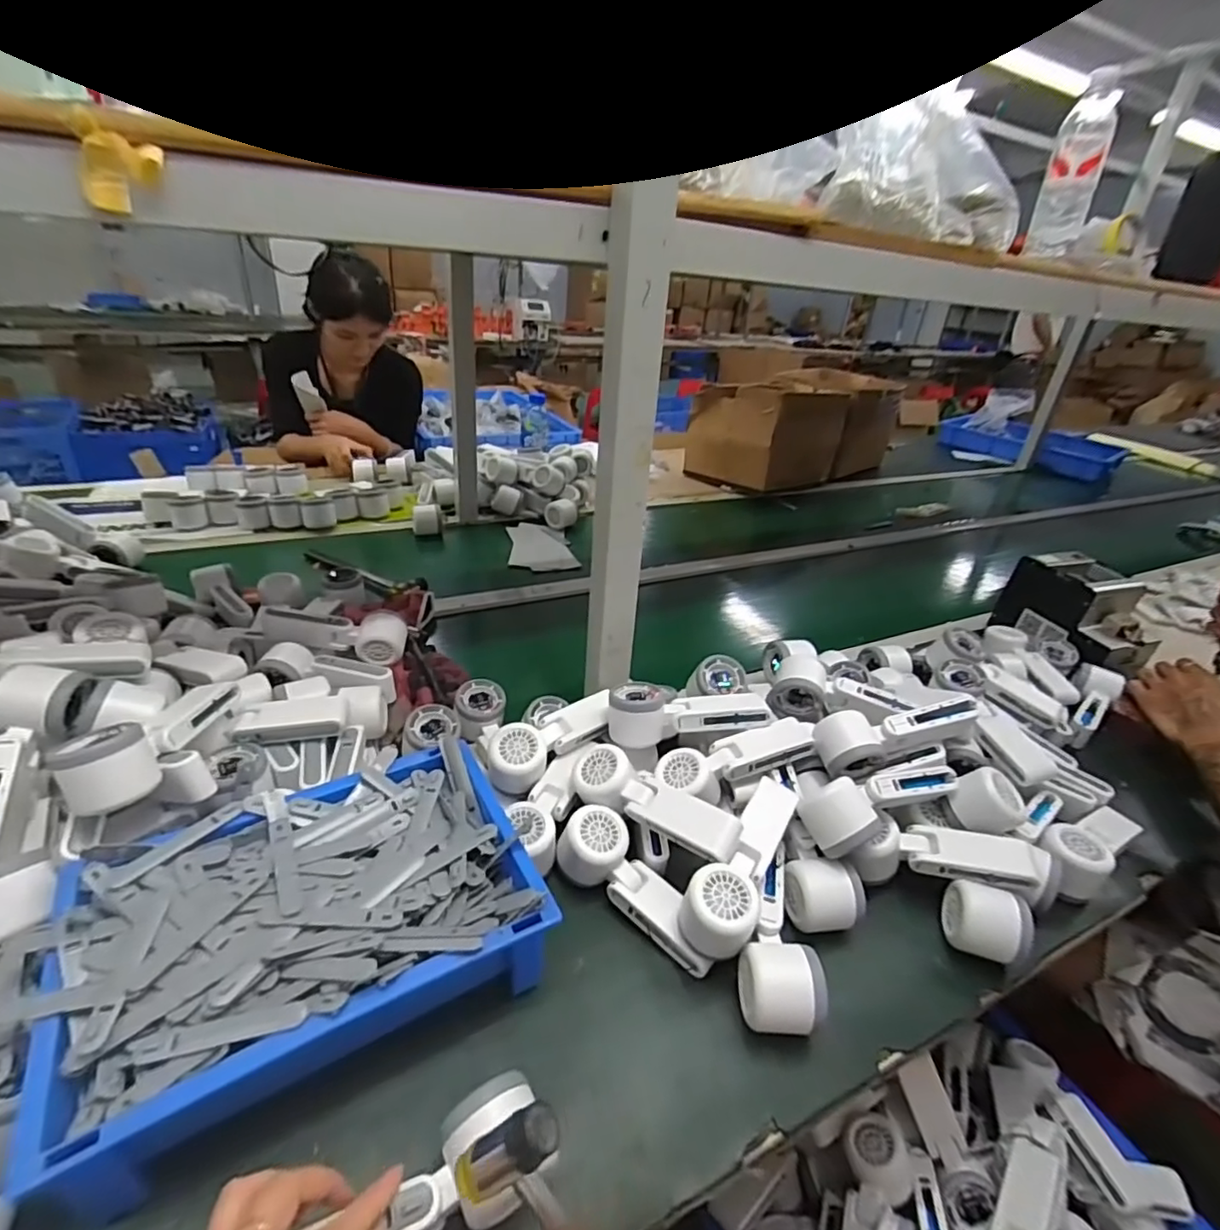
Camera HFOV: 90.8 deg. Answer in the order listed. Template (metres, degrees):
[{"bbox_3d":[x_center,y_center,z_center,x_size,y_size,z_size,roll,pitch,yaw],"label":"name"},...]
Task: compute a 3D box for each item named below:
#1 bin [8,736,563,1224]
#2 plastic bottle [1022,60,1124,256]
[{"bbox_3d":[-0.220,0.238,0.452,0.309,0.088,0.222,-13,35,-28],"label":"bin"},{"bbox_3d":[0.593,-0.569,0.765,0.065,0.186,0.051,19,33,22],"label":"plastic bottle"}]

